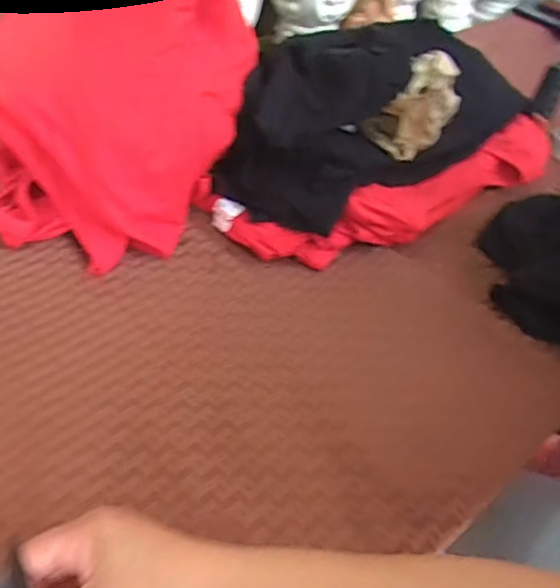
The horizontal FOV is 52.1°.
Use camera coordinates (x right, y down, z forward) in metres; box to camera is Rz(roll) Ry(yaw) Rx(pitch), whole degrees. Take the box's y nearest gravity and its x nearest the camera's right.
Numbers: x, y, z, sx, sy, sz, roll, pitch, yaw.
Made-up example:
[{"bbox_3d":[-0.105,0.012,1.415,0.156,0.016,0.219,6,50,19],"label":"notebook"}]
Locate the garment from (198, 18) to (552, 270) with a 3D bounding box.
[{"bbox_3d":[0.136,-0.202,0.702,0.472,0.150,0.242,-29,53,-31],"label":"garment"}]

